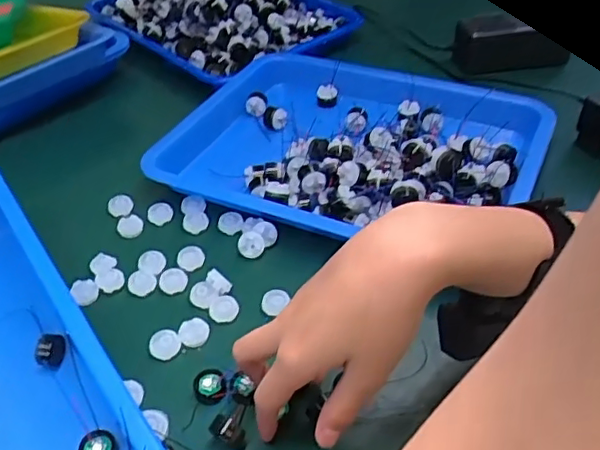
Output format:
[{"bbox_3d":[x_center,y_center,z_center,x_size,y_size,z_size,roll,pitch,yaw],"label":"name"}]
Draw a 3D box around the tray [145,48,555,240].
[{"bbox_3d":[0.048,-0.079,0.578,0.335,0.045,0.260,15,44,18],"label":"tray"}]

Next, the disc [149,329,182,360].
[{"bbox_3d":[-0.094,0.082,0.428,0.021,0.007,0.019,-27,47,-25],"label":"disc"}]

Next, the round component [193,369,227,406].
[{"bbox_3d":[-0.060,0.105,0.402,0.020,0.010,0.024,-12,43,-11],"label":"round component"}]

